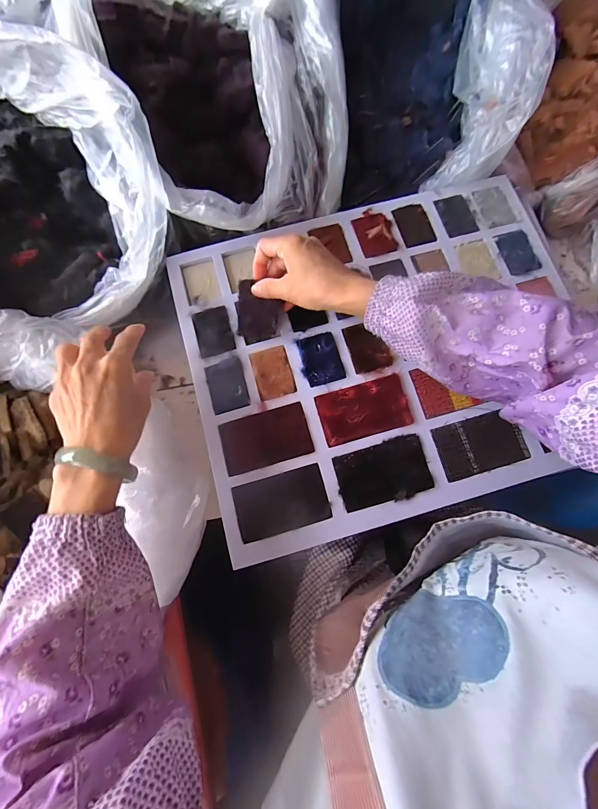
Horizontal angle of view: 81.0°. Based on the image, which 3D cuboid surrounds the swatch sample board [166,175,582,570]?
[{"bbox_3d":[0.095,-0.064,0.375,0.418,0.015,0.342,-15,76,-3],"label":"swatch sample board"}]

